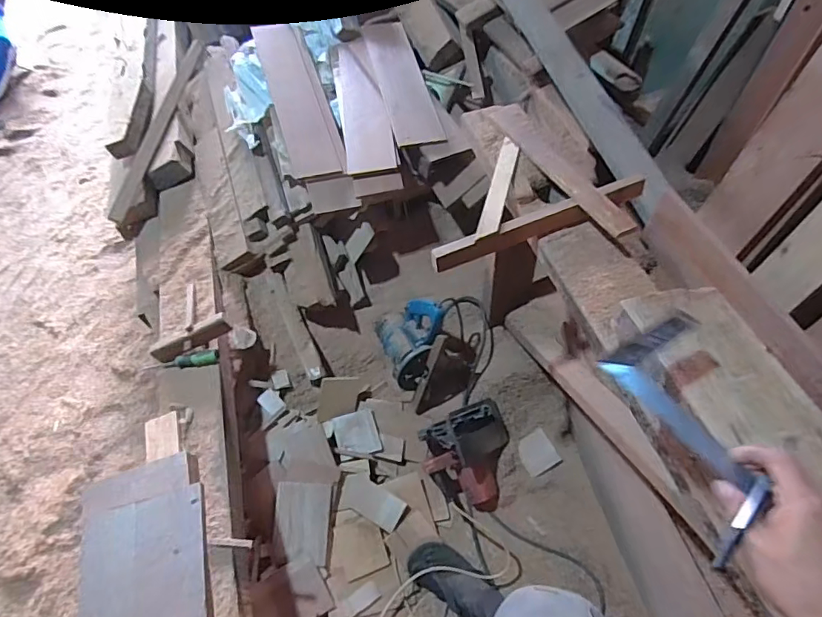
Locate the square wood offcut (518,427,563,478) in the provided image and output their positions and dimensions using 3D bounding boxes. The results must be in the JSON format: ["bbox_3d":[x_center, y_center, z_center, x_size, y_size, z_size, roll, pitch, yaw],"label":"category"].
[{"bbox_3d":[0.346,0.396,1.393,0.095,0.007,0.109,-33,62,5],"label":"square wood offcut"}]

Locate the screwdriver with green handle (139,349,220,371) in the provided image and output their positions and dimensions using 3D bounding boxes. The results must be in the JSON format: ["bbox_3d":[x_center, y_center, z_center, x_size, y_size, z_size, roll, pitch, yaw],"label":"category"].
[{"bbox_3d":[-0.560,0.129,1.227,0.182,0.025,0.030,-9,57,-1],"label":"screwdriver with green handle"}]

